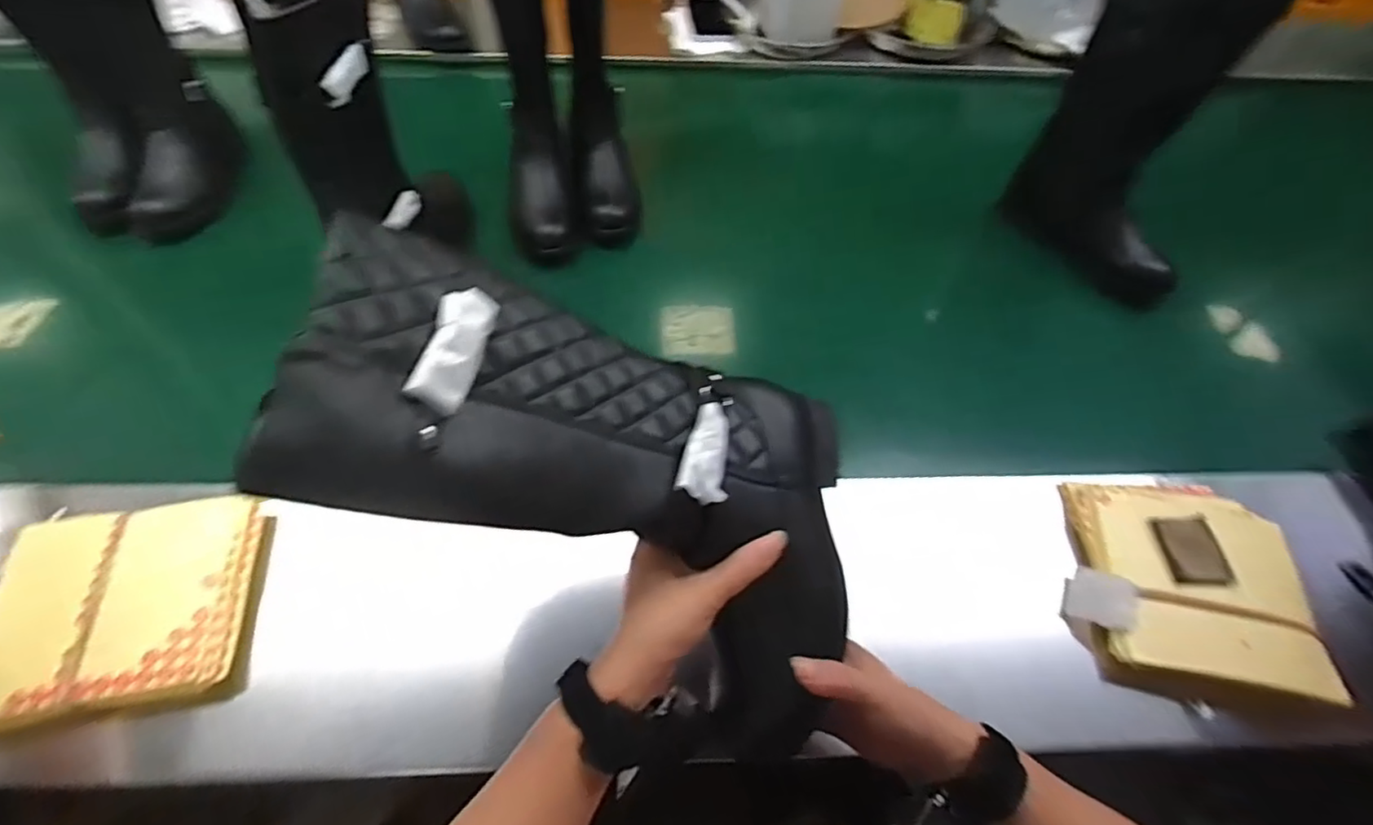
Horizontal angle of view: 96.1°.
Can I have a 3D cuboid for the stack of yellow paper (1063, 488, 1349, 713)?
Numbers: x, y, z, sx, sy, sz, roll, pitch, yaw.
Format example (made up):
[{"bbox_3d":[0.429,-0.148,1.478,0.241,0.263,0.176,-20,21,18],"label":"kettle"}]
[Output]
[{"bbox_3d":[0.457,0.151,0.566,0.194,0.047,0.205,6,55,1],"label":"stack of yellow paper"}]

